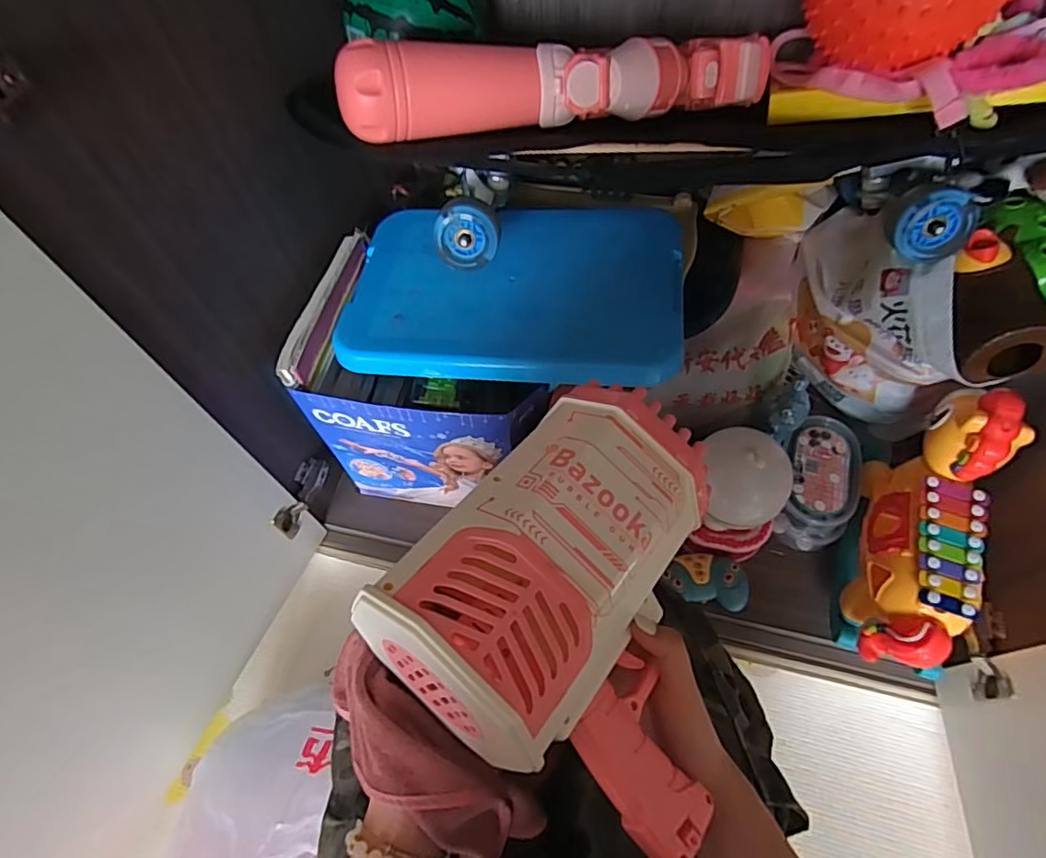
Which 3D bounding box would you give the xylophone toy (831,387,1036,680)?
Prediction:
[{"bbox_3d":[0.429,0.118,0.605,0.089,0.229,0.255,16,62,12],"label":"xylophone toy"}]

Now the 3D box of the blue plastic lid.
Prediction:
[{"bbox_3d":[-0.008,-0.154,0.628,0.355,0.053,0.214,4,60,6],"label":"blue plastic lid"}]

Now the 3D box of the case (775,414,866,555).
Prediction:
[{"bbox_3d":[0.383,0.070,0.737,0.090,0.084,0.146,18,62,14],"label":"case"}]

